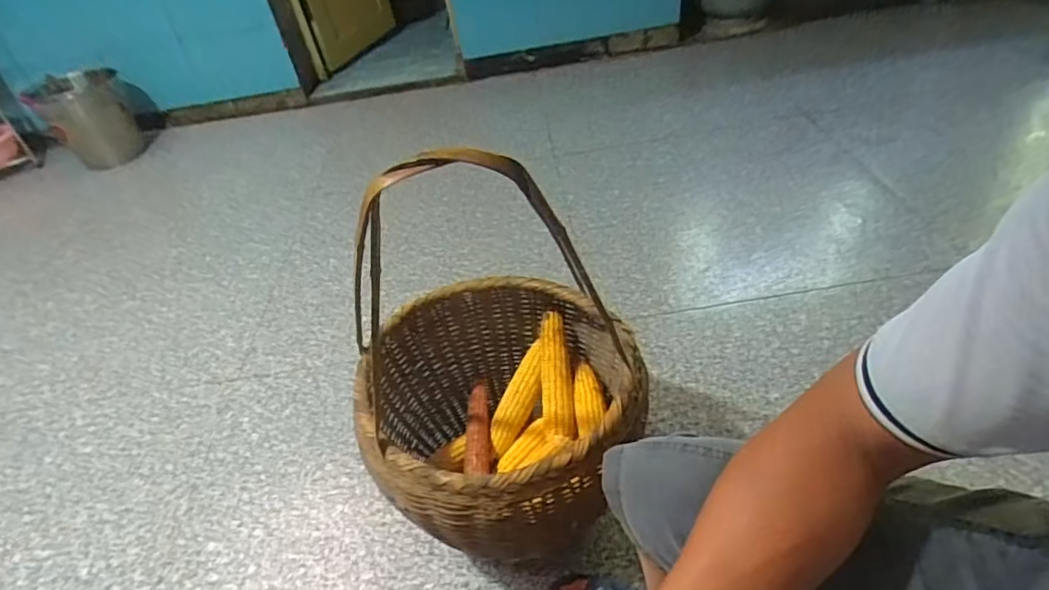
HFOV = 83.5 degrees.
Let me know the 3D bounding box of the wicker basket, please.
[{"bbox_3d":[-0.040,0.071,0.765,0.368,0.547,0.381,-13,38,-1],"label":"wicker basket"}]

